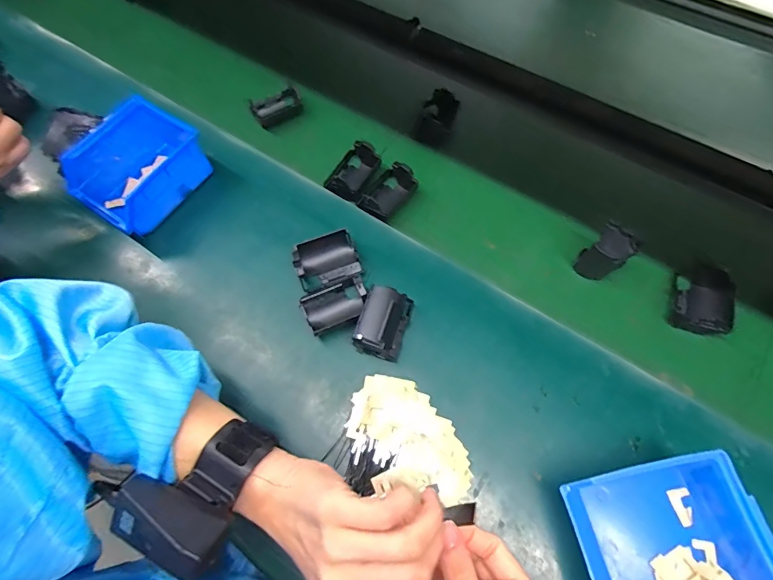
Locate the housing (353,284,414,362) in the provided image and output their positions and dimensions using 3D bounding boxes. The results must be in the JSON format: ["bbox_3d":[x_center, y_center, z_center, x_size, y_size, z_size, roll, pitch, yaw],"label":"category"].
[{"bbox_3d":[-0.002,0.033,0.439,0.045,0.042,0.068,16,66,7],"label":"housing"}]

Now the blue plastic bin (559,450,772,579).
[{"bbox_3d":[0.232,0.210,0.341,0.144,0.065,0.122,-13,66,-6],"label":"blue plastic bin"}]

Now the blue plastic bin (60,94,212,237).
[{"bbox_3d":[-0.296,-0.149,0.518,0.106,0.077,0.150,32,69,14],"label":"blue plastic bin"}]

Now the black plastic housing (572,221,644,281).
[{"bbox_3d":[0.240,-0.036,0.464,0.034,0.072,0.041,-41,71,-17],"label":"black plastic housing"}]

